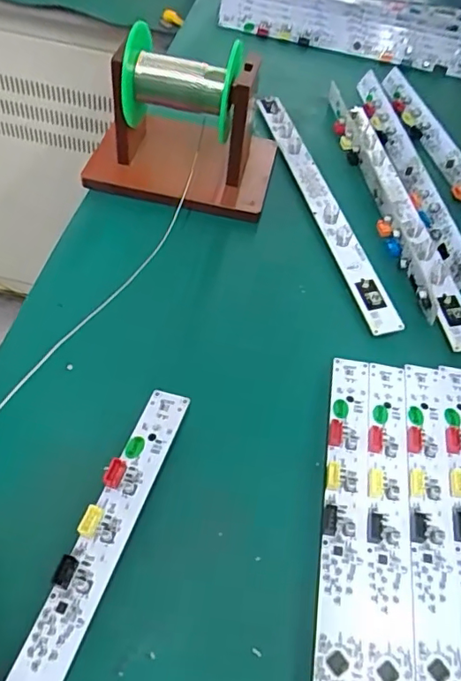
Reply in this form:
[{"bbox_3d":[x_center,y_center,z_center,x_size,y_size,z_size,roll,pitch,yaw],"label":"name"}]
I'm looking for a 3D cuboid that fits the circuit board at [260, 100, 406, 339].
[{"bbox_3d":[0.069,-0.120,0.430,0.021,0.007,0.280,-7,53,-13],"label":"circuit board"}]

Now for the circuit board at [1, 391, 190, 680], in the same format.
[{"bbox_3d":[-0.078,0.136,0.206,0.023,0.008,0.284,16,52,9],"label":"circuit board"}]

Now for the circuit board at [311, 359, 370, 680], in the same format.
[{"bbox_3d":[0.047,0.124,0.232,0.021,0.006,0.286,10,51,4],"label":"circuit board"}]

